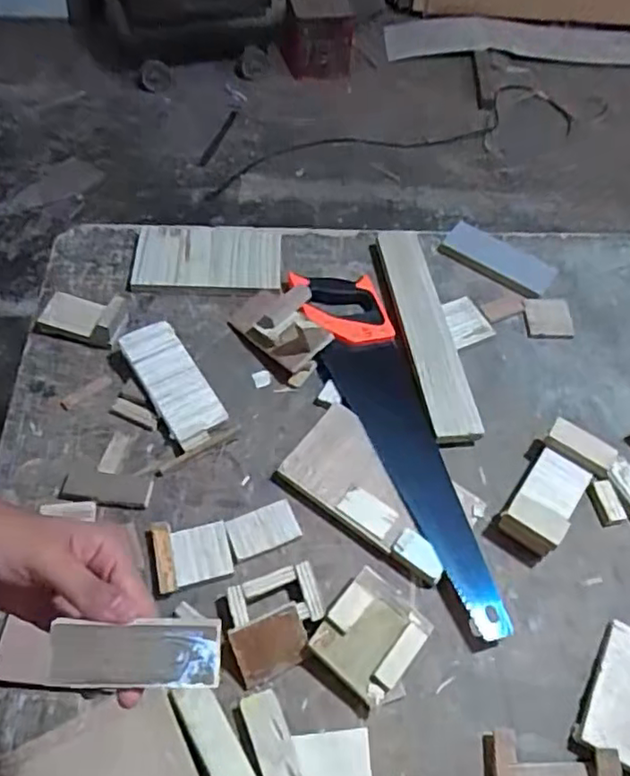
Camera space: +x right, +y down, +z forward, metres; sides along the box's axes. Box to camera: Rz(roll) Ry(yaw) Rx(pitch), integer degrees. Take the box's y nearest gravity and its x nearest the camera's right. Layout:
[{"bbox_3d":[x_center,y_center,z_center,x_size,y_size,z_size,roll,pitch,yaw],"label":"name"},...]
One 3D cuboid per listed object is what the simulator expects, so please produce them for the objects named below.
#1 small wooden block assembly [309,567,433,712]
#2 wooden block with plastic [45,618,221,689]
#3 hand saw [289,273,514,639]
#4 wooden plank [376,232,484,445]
[{"bbox_3d":[0.056,0.251,0.632,0.099,0.038,0.104,36,63,18],"label":"small wooden block assembly"},{"bbox_3d":[-0.100,0.147,0.346,0.094,0.004,0.036,0,81,0],"label":"wooden block with plastic"},{"bbox_3d":[0.098,0.045,0.776,0.103,0.030,0.513,-14,60,-12],"label":"hand saw"},{"bbox_3d":[0.148,-0.091,0.860,0.065,0.028,0.364,-6,58,-7],"label":"wooden plank"}]

